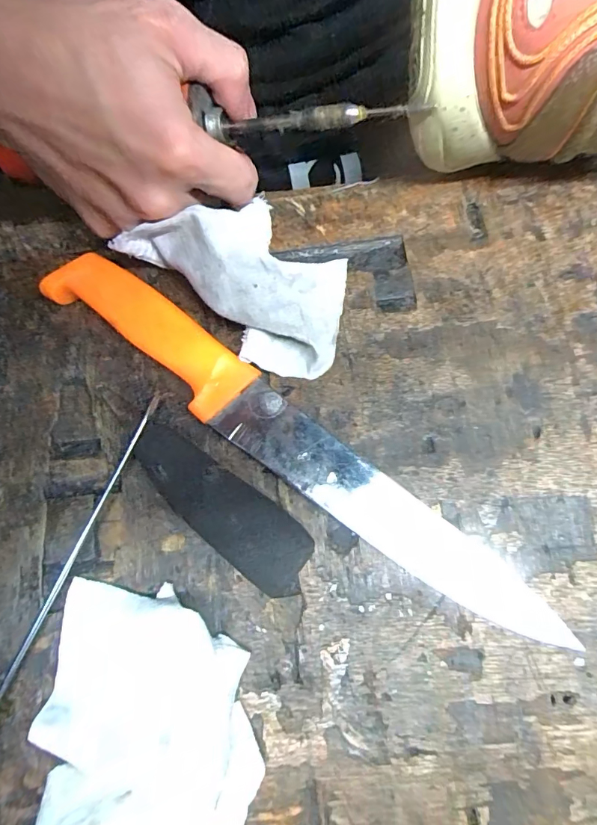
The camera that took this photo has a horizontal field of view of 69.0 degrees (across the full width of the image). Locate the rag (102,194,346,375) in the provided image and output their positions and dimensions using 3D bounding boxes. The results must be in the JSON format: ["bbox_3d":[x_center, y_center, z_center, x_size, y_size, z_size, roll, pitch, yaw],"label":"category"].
[{"bbox_3d":[-0.022,-0.072,0.220,0.108,0.035,0.071,36,78,11],"label":"rag"}]

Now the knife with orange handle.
[{"bbox_3d":[-0.010,0.009,0.206,0.275,0.018,0.032,37,78,11],"label":"knife with orange handle"}]

